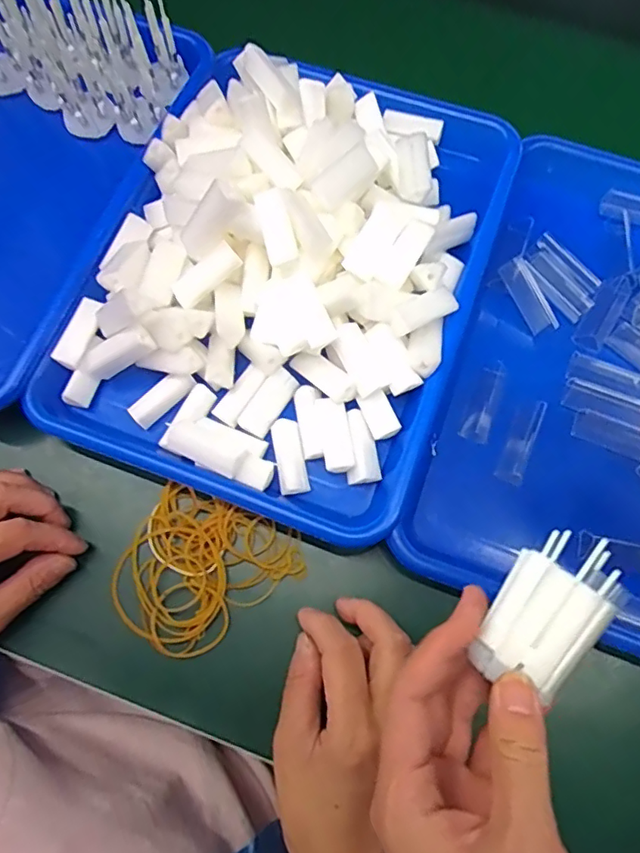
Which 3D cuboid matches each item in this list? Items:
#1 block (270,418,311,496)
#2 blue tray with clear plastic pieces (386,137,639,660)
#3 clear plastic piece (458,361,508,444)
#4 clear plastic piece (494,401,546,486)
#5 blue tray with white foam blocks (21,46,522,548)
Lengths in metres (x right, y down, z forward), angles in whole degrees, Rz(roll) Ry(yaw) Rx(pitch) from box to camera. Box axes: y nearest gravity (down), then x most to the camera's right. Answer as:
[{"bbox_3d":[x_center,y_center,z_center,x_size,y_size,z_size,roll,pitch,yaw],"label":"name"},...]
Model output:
[{"bbox_3d":[-0.019,0.019,0.361,0.018,0.010,0.046,-10,72,-5],"label":"block"},{"bbox_3d":[0.207,-0.031,0.375,0.236,0.047,0.332,21,72,5],"label":"blue tray with clear plastic pieces"},{"bbox_3d":[0.111,-0.016,0.381,0.018,0.008,0.058,25,73,7],"label":"clear plastic piece"},{"bbox_3d":[0.131,0.010,0.369,0.016,0.016,0.054,22,73,6],"label":"clear plastic piece"},{"bbox_3d":[-0.019,-0.111,0.376,0.241,0.066,0.322,20,72,5],"label":"blue tray with white foam blocks"}]

